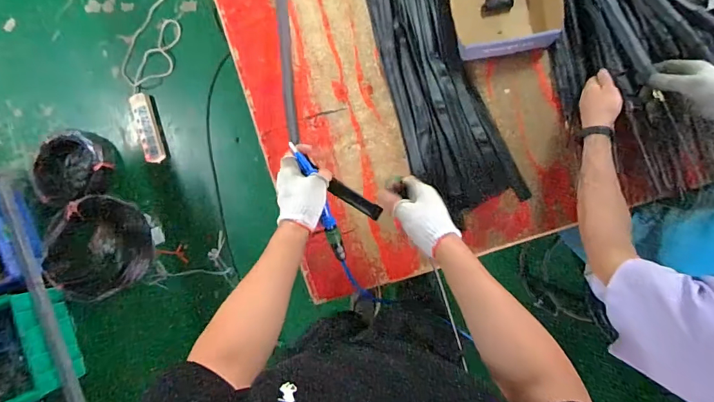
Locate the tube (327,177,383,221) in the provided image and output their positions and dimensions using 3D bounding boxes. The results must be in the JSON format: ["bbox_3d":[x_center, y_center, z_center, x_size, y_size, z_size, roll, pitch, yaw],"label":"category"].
[{"bbox_3d":[-0.002,-0.002,0.687,0.099,0.019,0.024,33,94,-6],"label":"tube"}]

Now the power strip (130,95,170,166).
[{"bbox_3d":[-0.880,-0.310,1.715,0.097,0.043,0.299,-17,87,7],"label":"power strip"}]

